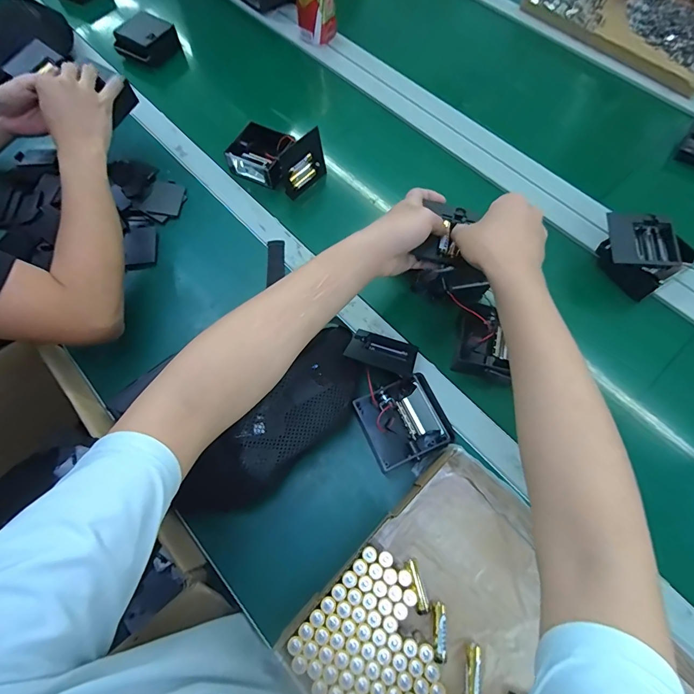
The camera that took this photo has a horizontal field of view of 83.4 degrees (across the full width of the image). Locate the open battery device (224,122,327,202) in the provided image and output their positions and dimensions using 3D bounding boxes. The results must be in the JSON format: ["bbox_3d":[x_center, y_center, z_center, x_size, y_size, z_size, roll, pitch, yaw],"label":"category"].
[{"bbox_3d":[-0.112,-0.301,0.611,0.140,0.075,0.084,28,71,12],"label":"open battery device"}]

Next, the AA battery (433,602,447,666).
[{"bbox_3d":[0.092,0.279,0.382,0.013,0.014,0.048,5,68,3],"label":"AA battery"}]

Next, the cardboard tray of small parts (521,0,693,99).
[{"bbox_3d":[0.587,-0.666,0.785,0.251,0.028,0.396,-39,72,-14],"label":"cardboard tray of small parts"}]

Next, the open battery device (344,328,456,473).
[{"bbox_3d":[0.053,0.050,0.462,0.098,0.049,0.168,-18,68,-7],"label":"open battery device"}]

